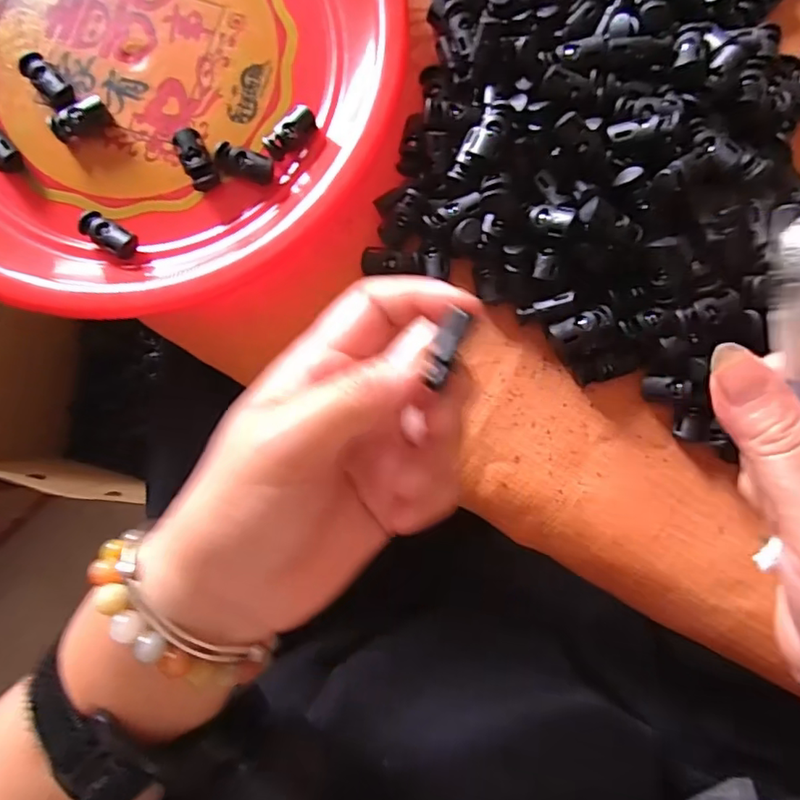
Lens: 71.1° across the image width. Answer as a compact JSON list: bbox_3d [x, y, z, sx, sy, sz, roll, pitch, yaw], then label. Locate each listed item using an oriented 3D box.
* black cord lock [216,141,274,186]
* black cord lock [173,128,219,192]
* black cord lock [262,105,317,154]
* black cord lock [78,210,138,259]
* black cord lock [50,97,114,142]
[{"bbox_3d":[-0.074,-0.112,0.266,0.027,0.010,0.013,21,87,2],"label":"black cord lock"},{"bbox_3d":[-0.097,-0.115,0.267,0.013,0.013,0.026,-21,86,-1],"label":"black cord lock"},{"bbox_3d":[-0.053,-0.129,0.269,0.027,0.008,0.013,-35,86,-2],"label":"black cord lock"},{"bbox_3d":[-0.138,-0.078,0.264,0.029,0.013,0.013,33,87,3],"label":"black cord lock"},{"bbox_3d":[-0.153,-0.134,0.268,0.026,0.011,0.012,-29,86,-1],"label":"black cord lock"}]

